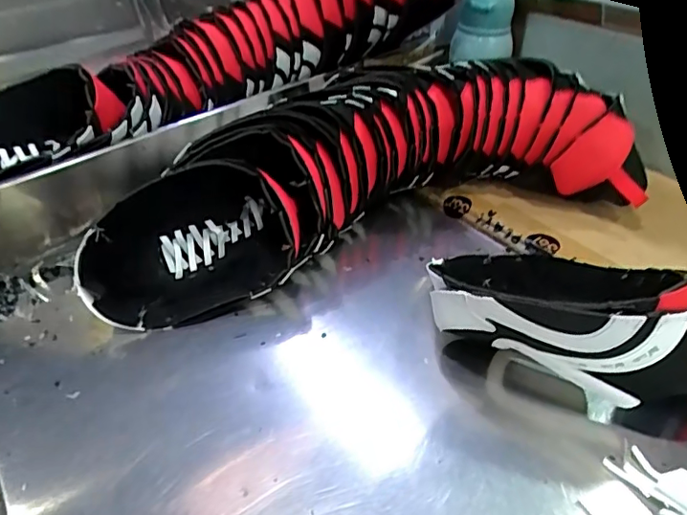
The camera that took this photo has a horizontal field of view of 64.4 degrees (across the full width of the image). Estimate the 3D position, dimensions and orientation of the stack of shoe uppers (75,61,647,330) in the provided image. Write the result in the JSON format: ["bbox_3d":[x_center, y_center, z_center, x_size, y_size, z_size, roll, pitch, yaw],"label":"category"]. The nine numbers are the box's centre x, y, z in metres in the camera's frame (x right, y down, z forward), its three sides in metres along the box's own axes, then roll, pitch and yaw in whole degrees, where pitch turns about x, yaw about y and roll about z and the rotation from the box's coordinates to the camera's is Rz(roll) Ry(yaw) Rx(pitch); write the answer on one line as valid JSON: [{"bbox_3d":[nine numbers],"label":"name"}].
[{"bbox_3d":[0.014,-0.083,0.569,0.538,0.137,0.172,-12,39,-8],"label":"stack of shoe uppers"}]

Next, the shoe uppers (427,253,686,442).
[{"bbox_3d":[0.184,0.035,0.439,0.244,0.095,0.125,18,44,26],"label":"shoe uppers"}]

